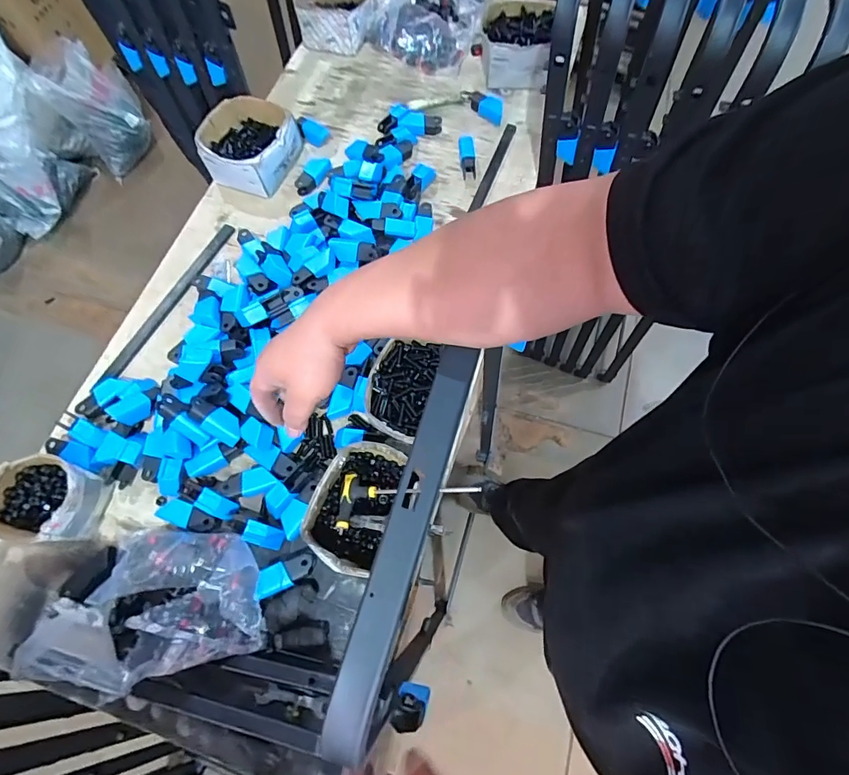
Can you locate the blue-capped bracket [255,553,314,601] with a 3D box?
[{"bbox_3d":[-0.187,0.248,0.586,0.079,0.017,0.034,-23,70,-7],"label":"blue-capped bracket"}]

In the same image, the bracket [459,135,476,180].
[{"bbox_3d":[0.082,-0.437,0.841,0.028,0.033,0.088,-2,69,1],"label":"bracket"}]

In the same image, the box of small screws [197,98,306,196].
[{"bbox_3d":[-0.334,-0.463,0.845,0.173,0.064,0.169,9,70,5],"label":"box of small screws"}]

